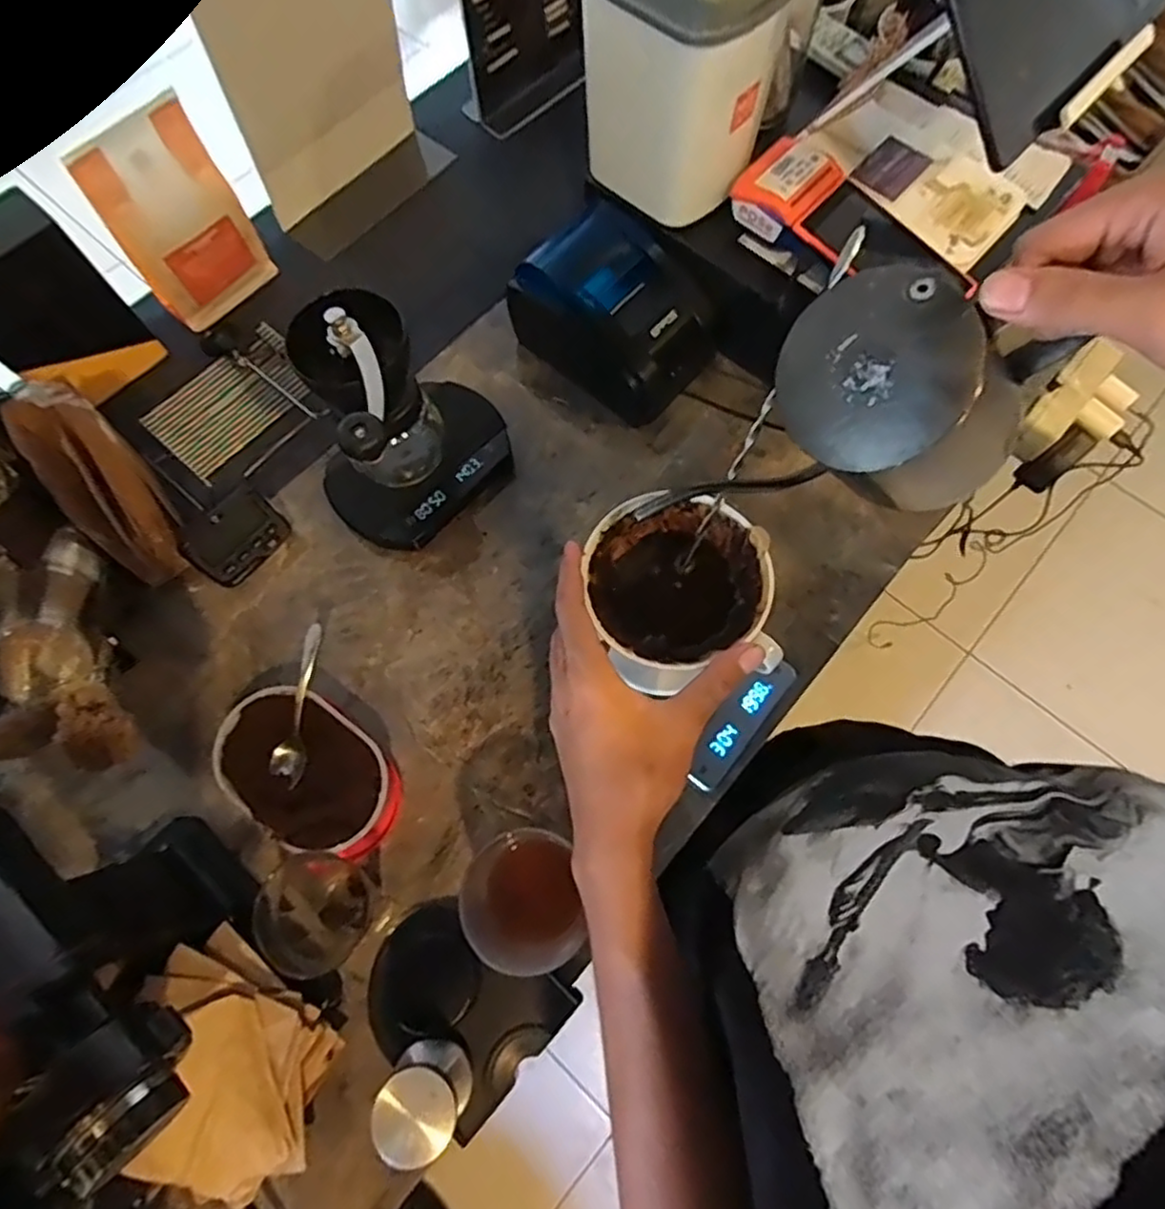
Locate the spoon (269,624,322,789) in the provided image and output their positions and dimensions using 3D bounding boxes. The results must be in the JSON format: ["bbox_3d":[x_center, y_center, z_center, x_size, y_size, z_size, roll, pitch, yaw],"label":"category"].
[{"bbox_3d":[-0.236,0.082,0.559,0.025,0.027,0.127,4,71,3],"label":"spoon"}]

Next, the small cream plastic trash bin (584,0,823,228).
[{"bbox_3d":[0.089,-0.451,0.551,0.138,0.214,0.129,37,76,13],"label":"small cream plastic trash bin"}]

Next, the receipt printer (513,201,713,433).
[{"bbox_3d":[0.036,-0.287,0.675,0.180,0.113,0.130,38,76,13],"label":"receipt printer"}]

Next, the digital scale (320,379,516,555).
[{"bbox_3d":[-0.153,-0.135,0.662,0.112,0.047,0.182,39,76,14],"label":"digital scale"}]

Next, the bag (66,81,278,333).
[{"bbox_3d":[-0.392,-0.374,0.667,0.120,0.170,0.055,-41,75,-12],"label":"bag"}]

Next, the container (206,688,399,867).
[{"bbox_3d":[-0.223,0.137,0.562,0.148,0.053,0.101,37,76,13],"label":"container"}]

